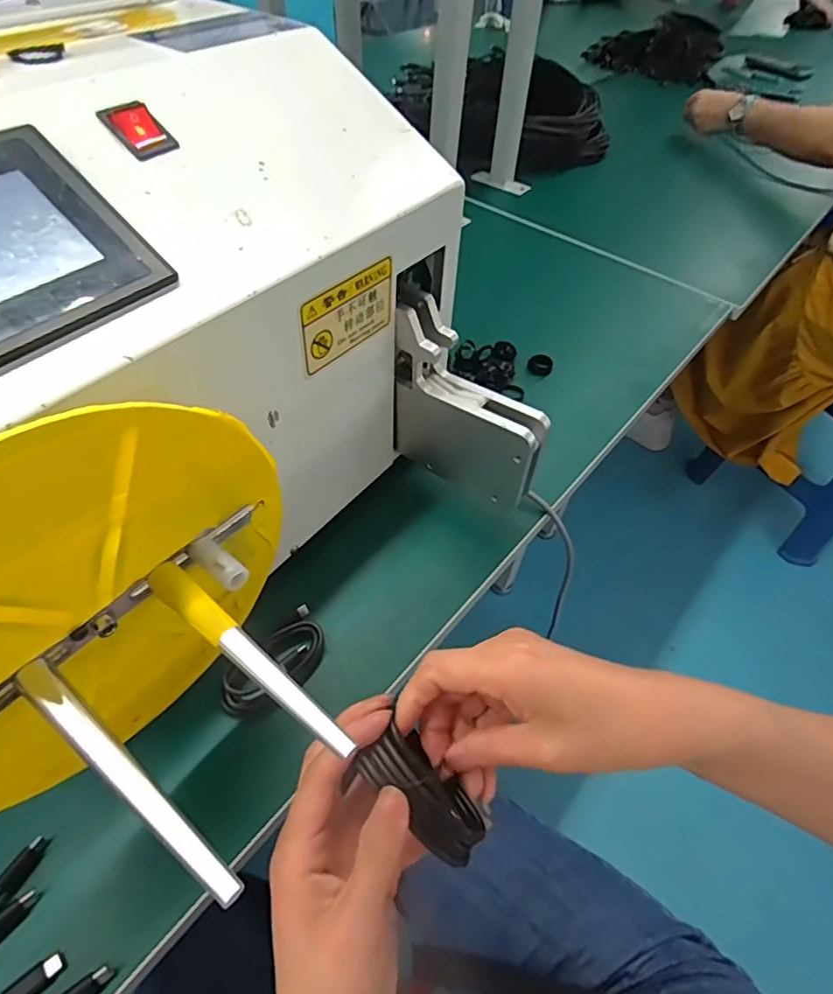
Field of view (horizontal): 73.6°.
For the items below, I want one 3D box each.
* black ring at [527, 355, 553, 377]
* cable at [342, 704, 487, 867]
[{"bbox_3d":[0.140,-0.149,0.629,0.027,0.013,0.027,2,50,-3],"label":"black ring"},{"bbox_3d":[0.004,0.137,0.259,0.062,0.023,0.029,43,58,9],"label":"cable"}]

